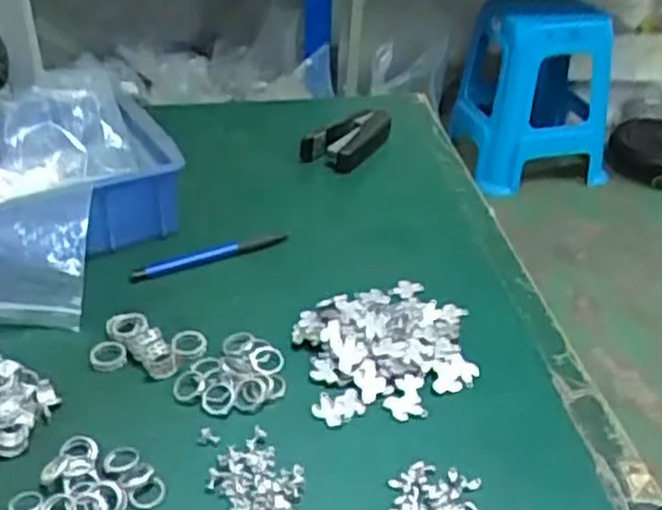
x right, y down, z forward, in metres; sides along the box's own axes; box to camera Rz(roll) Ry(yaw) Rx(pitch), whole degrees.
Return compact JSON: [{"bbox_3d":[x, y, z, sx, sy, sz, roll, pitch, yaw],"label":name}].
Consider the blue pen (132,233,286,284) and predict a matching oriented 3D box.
[{"bbox_3d":[-0.105,0.001,0.678,0.142,0.012,0.012,-15,37,-22],"label":"blue pen"}]

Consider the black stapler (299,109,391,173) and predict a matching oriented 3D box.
[{"bbox_3d":[0.019,-0.137,0.865,0.070,0.033,0.124,20,38,24],"label":"black stapler"}]

